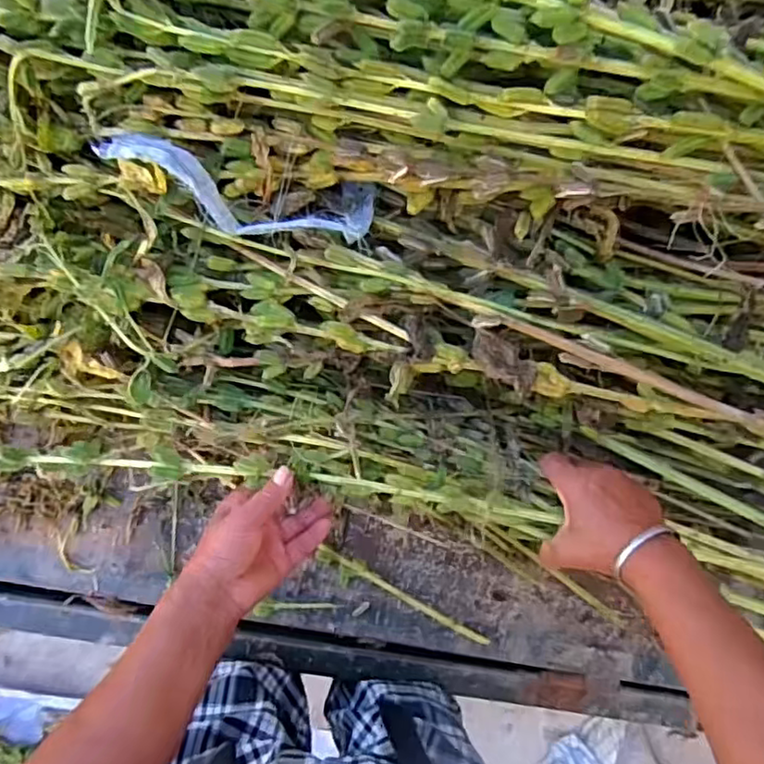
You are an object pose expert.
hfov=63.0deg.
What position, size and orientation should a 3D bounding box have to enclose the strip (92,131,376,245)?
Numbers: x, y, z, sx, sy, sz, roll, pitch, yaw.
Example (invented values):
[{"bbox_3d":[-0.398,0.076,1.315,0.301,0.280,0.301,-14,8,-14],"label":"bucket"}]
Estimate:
[{"bbox_3d":[-0.111,-0.143,0.468,0.206,0.049,0.059,10,89,-1],"label":"strip"}]

